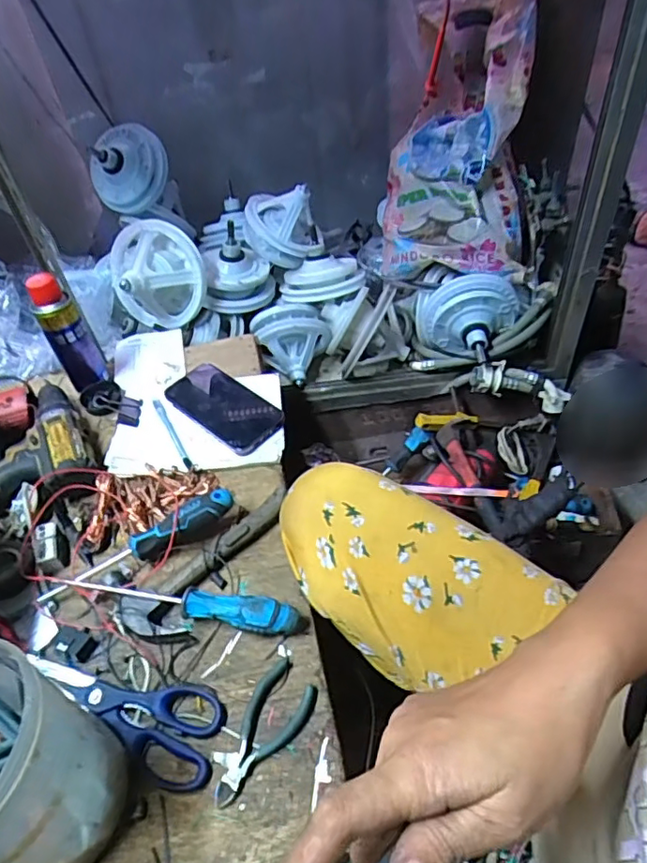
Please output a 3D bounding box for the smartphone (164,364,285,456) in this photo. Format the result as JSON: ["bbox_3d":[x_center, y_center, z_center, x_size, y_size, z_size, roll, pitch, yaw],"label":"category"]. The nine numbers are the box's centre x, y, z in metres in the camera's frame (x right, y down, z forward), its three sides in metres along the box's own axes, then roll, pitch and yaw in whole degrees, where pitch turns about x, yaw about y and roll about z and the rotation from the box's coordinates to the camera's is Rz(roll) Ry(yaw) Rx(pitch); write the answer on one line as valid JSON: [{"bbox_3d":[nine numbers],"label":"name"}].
[{"bbox_3d":[-0.127,-0.034,0.732,0.159,0.015,0.079,37,67,26],"label":"smartphone"}]

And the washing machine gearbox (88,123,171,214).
[{"bbox_3d":[-0.340,-0.459,1.001,0.132,0.116,0.078,-19,48,-11],"label":"washing machine gearbox"}]

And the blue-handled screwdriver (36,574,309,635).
[{"bbox_3d":[-0.146,0.164,0.561,0.256,0.033,0.035,5,48,12],"label":"blue-handled screwdriver"}]

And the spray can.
[{"bbox_3d":[-0.335,-0.129,0.752,0.052,0.153,0.043,-27,50,-17],"label":"spray can"}]

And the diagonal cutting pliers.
[{"bbox_3d":[-0.053,0.255,0.486,0.051,0.009,0.115,28,56,28],"label":"diagonal cutting pliers"}]

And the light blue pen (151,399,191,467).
[{"bbox_3d":[-0.193,0.001,0.726,0.009,0.007,0.132,-25,49,-15],"label":"light blue pen"}]

